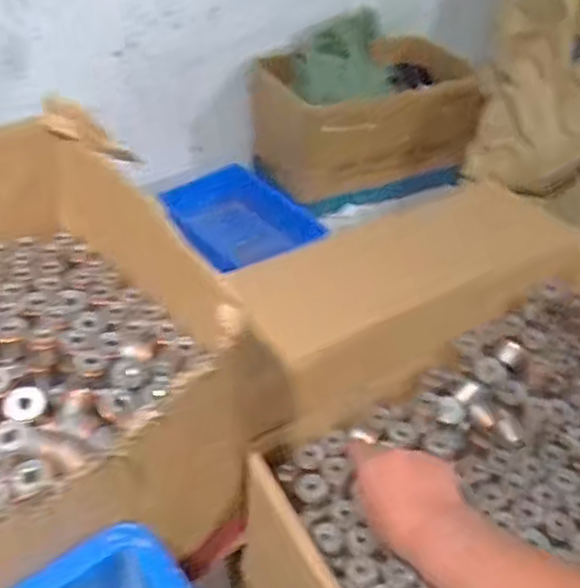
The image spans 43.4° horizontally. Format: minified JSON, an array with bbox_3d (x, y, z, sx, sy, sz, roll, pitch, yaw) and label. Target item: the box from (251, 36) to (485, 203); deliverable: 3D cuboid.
[{"bbox_3d":[0.132,-0.310,1.290,0.368,0.213,0.201,-6,41,-10],"label":"box"}]

